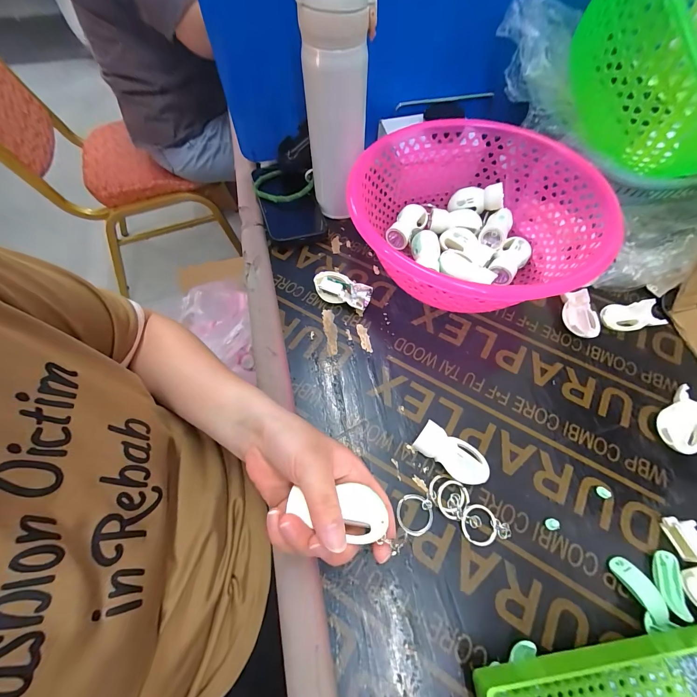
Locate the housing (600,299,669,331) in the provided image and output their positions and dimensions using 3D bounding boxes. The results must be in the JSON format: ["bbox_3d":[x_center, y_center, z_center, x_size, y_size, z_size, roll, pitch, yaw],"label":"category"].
[{"bbox_3d":[0.302,-0.033,0.339,0.063,0.016,0.032,-5,61,-3],"label":"housing"}]

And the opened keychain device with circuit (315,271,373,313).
[{"bbox_3d":[-0.007,-0.067,0.360,0.066,0.023,0.031,18,63,9],"label":"opened keychain device with circuit"}]

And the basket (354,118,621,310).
[{"bbox_3d":[0.147,-0.144,0.359,0.245,0.102,0.246,0,61,0],"label":"basket"}]

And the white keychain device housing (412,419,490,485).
[{"bbox_3d":[0.091,0.093,0.276,0.063,0.016,0.030,33,66,16],"label":"white keychain device housing"}]

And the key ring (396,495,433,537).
[{"bbox_3d":[0.055,0.138,0.260,0.029,0.004,0.030,0,61,0],"label":"key ring"}]

